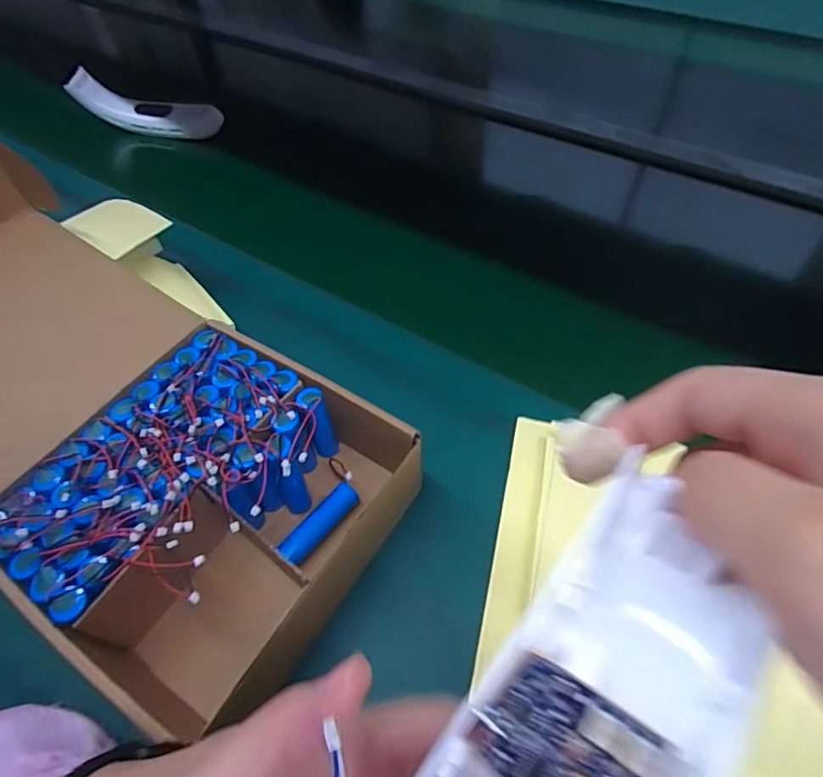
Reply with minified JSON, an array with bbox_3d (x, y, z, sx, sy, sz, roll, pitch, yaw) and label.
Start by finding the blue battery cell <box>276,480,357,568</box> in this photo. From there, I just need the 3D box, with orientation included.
[{"bbox_3d":[-0.061,0.094,0.349,0.019,0.022,0.061,38,64,25],"label":"blue battery cell"}]

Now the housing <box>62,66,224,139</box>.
[{"bbox_3d":[-0.359,-0.389,0.707,0.205,0.065,0.040,7,56,7],"label":"housing"}]

